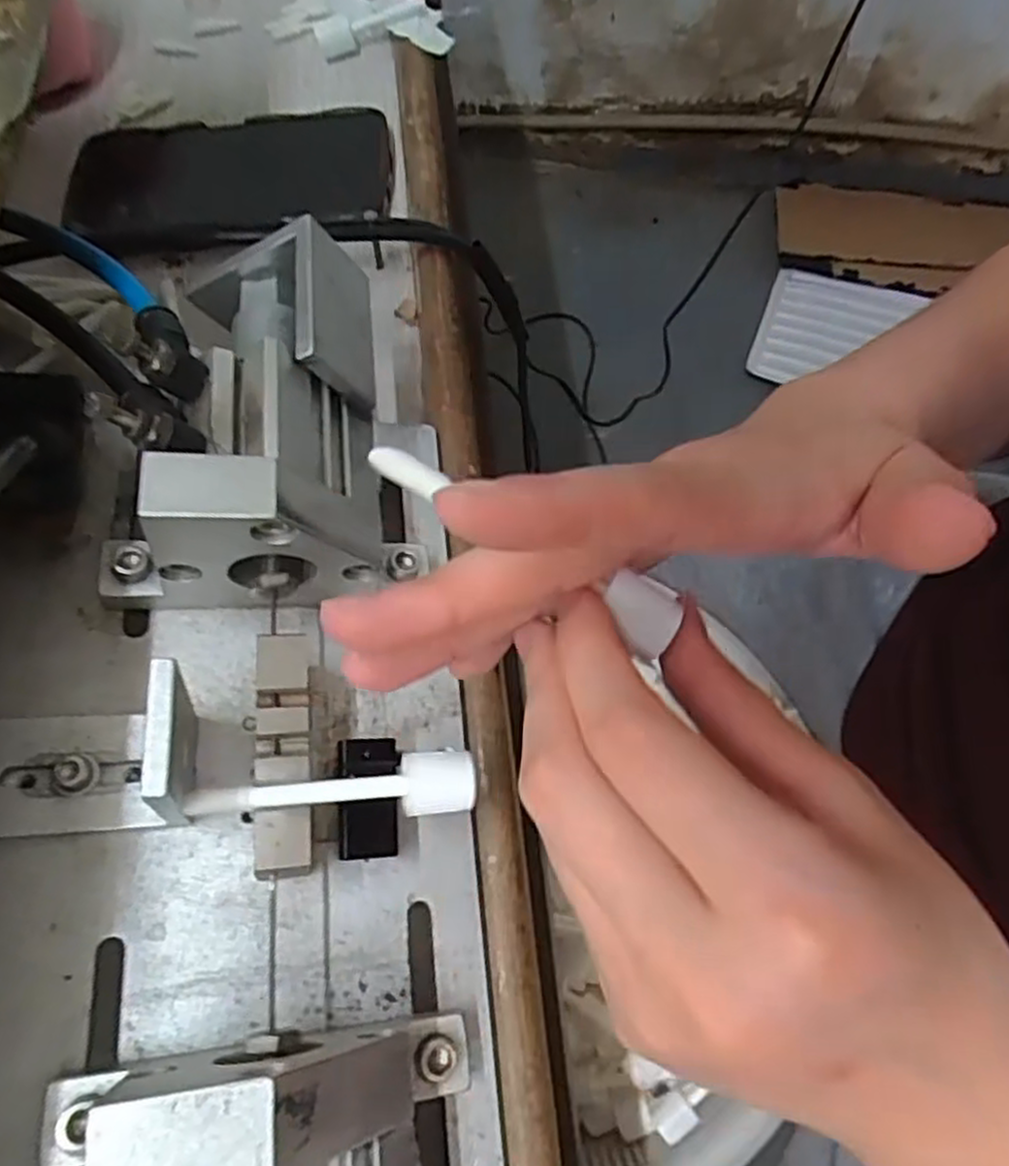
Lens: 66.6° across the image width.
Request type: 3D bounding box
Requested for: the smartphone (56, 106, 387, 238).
[{"bbox_3d":[-0.147,-0.219,0.406,0.173,0.007,0.080,-2,67,2],"label":"smartphone"}]

